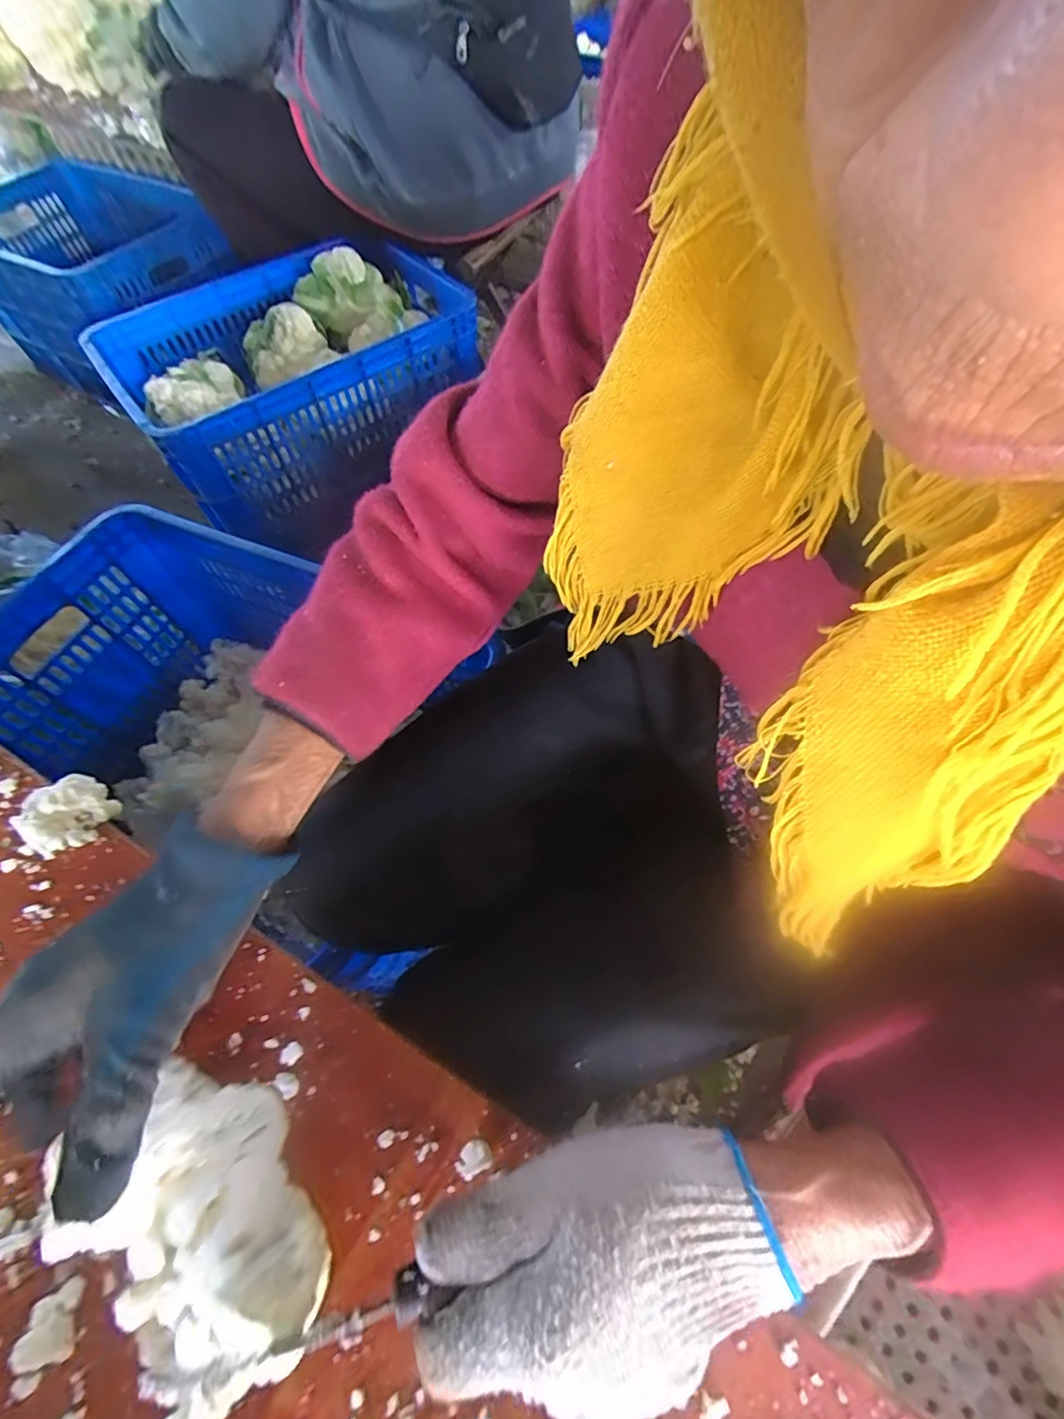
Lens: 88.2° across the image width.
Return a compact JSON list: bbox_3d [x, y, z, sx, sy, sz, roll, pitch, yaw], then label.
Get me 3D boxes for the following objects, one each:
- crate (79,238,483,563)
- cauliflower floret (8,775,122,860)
[{"bbox_3d":[-0.367,-0.531,0.910,0.513,0.249,0.359,-38,66,-17],"label":"crate"},{"bbox_3d":[-0.297,0.067,0.350,0.038,0.025,0.050,32,66,19],"label":"cauliflower floret"}]

